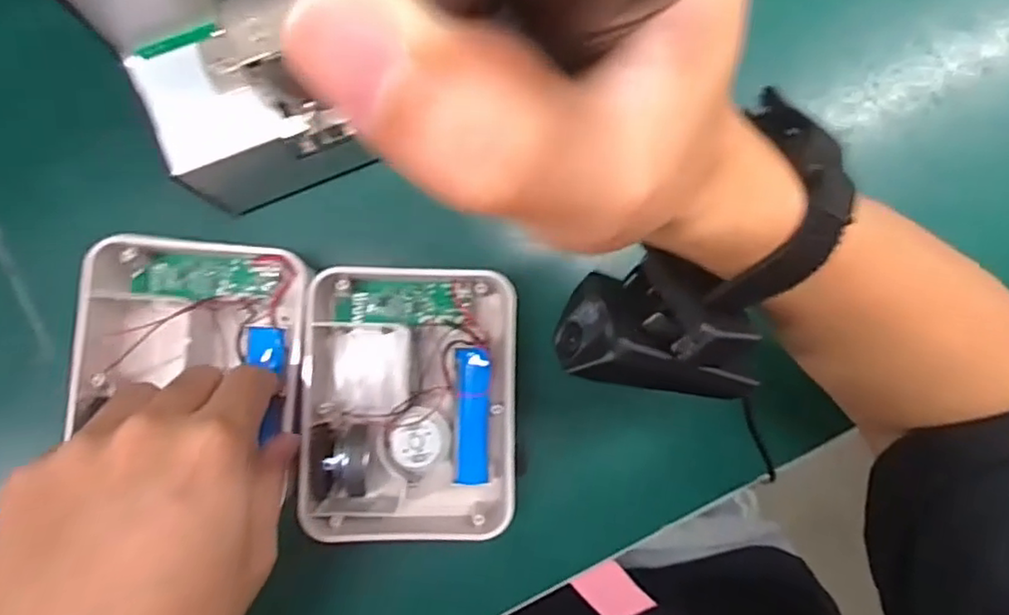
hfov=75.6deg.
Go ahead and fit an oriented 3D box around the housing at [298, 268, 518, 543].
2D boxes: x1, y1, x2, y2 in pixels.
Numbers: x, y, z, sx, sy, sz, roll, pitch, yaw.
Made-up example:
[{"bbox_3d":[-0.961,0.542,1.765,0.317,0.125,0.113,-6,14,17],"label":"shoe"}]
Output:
[{"bbox_3d":[-0.046,0.048,0.327,0.100,0.040,0.130,3,86,-4],"label":"housing"}]

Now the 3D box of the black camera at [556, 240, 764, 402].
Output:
[{"bbox_3d":[0.051,0.007,0.210,0.062,0.034,0.039,10,85,-4],"label":"black camera"}]

